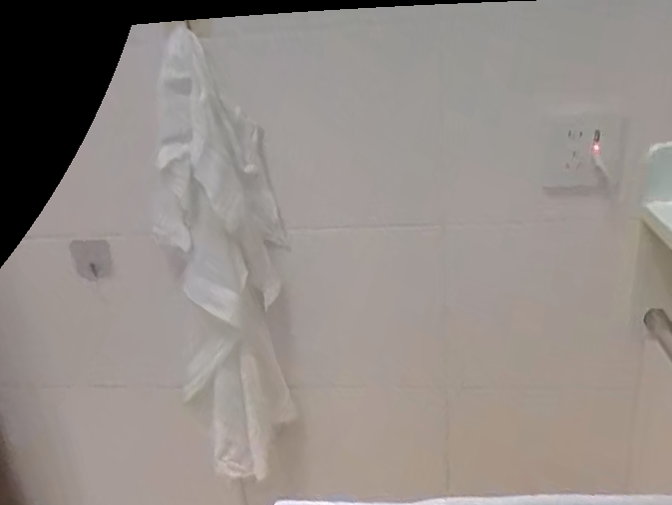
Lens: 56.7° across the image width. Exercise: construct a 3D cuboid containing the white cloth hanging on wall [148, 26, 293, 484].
[{"bbox_3d":[-0.147,0.021,0.824,0.095,0.556,0.122,11,24,35],"label":"white cloth hanging on wall"}]

